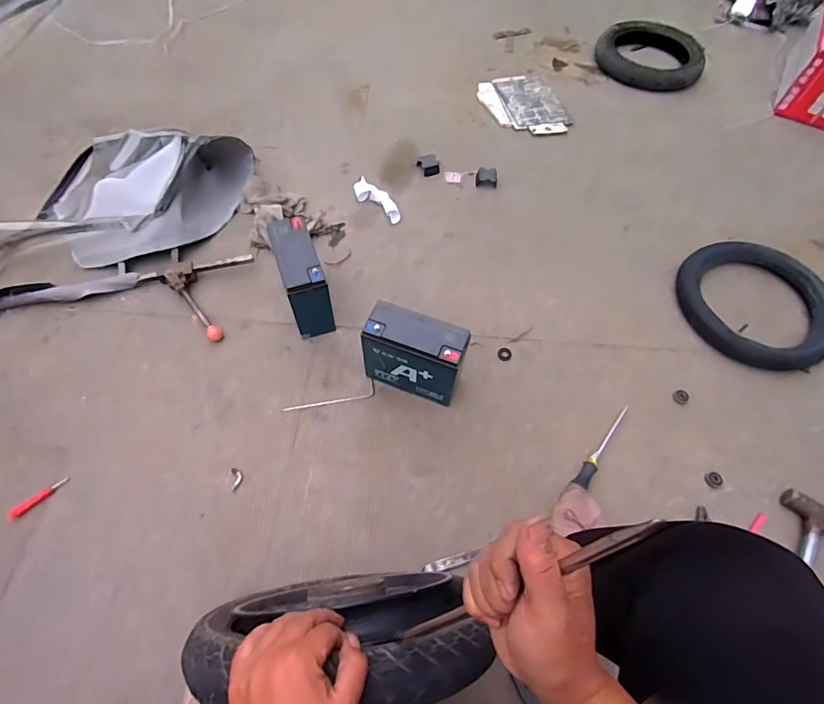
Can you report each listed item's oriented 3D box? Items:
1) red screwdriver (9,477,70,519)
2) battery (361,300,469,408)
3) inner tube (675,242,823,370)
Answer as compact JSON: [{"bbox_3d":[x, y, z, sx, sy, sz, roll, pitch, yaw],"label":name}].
[{"bbox_3d":[-0.630,0.245,0.762,0.016,0.008,0.089,34,51,17],"label":"red screwdriver"},{"bbox_3d":[0.004,0.008,0.838,0.184,0.170,0.086,21,61,10],"label":"battery"},{"bbox_3d":[0.759,-0.111,0.974,0.286,0.045,0.299,1,59,-2],"label":"inner tube"}]

